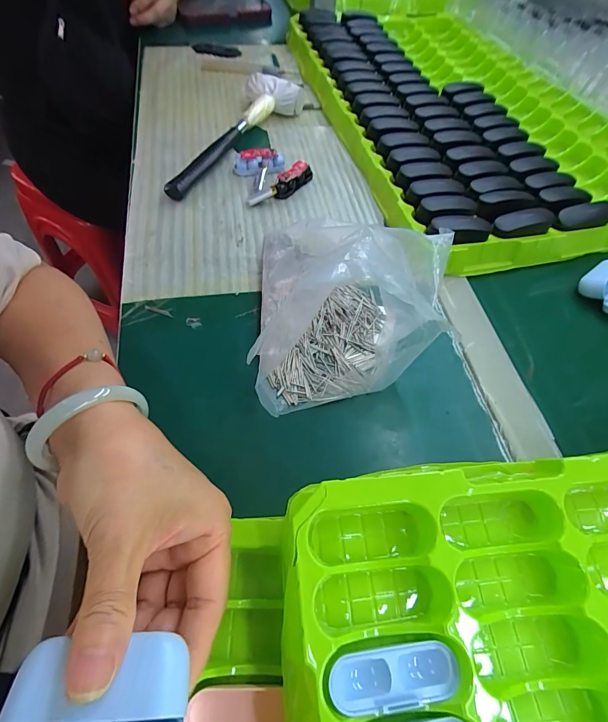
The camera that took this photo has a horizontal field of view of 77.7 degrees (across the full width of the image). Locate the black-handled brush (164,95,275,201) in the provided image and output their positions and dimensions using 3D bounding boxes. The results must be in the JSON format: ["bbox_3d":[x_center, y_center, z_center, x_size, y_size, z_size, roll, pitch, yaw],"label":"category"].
[{"bbox_3d":[-0.095,-0.265,0.463,0.023,0.029,0.209,26,61,12],"label":"black-handled brush"}]

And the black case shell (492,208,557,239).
[{"bbox_3d":[0.226,-0.141,0.391,0.065,0.020,0.025,-13,61,-11],"label":"black case shell"}]

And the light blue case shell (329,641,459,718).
[{"bbox_3d":[0.045,0.156,0.187,0.064,0.009,0.024,-3,59,-5],"label":"light blue case shell"}]

